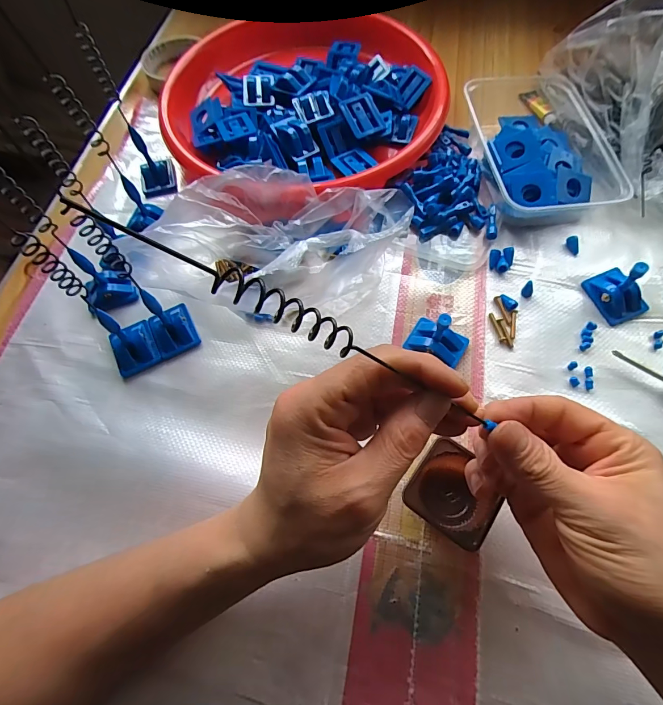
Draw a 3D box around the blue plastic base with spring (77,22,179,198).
[{"bbox_3d":[-0.187,-0.212,0.354,0.031,0.135,0.042,-17,66,-4],"label":"blue plastic base with spring"}]

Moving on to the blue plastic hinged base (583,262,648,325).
[{"bbox_3d":[0.235,-0.054,0.306,0.032,0.043,0.044,-20,66,-5],"label":"blue plastic hinged base"}]

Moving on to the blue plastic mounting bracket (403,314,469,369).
[{"bbox_3d":[0.085,-0.011,0.307,0.044,0.024,0.032,29,70,15],"label":"blue plastic mounting bracket"}]

